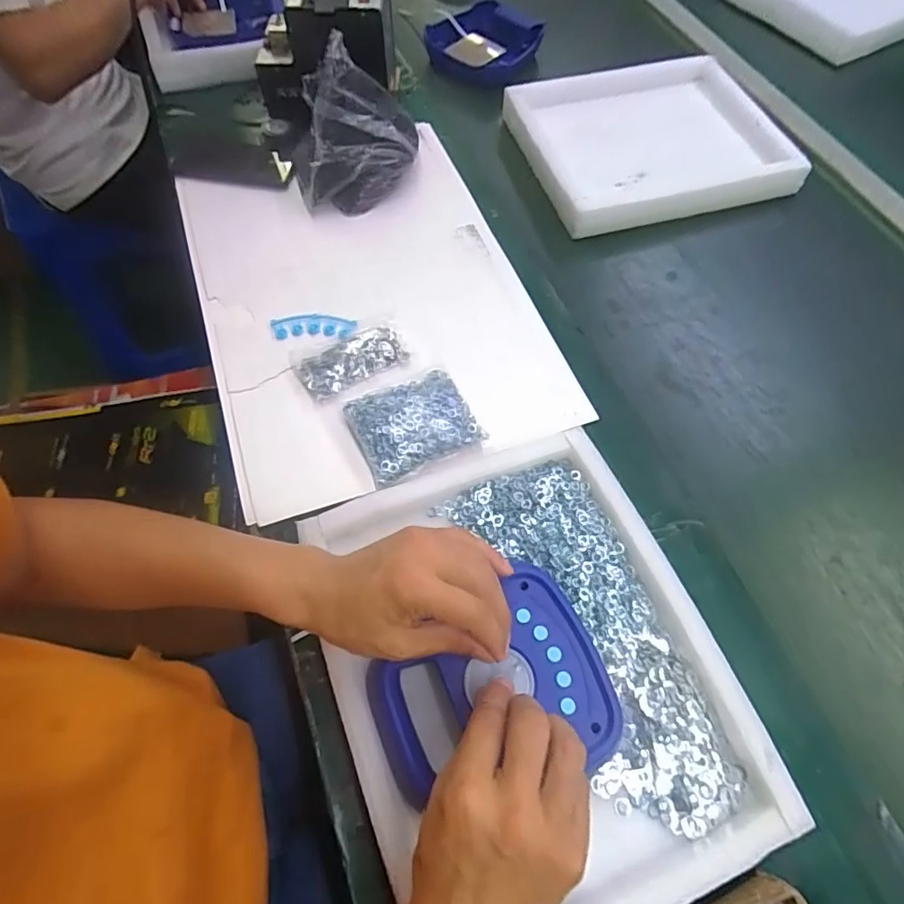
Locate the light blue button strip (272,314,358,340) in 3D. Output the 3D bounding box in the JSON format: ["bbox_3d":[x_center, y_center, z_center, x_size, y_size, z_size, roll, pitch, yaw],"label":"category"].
[{"bbox_3d":[-0.160,-0.146,0.616,0.094,0.009,0.032,0,63,-2],"label":"light blue button strip"}]

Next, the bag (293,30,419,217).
[{"bbox_3d":[-0.132,-0.412,0.679,0.162,0.139,0.151,3,63,0],"label":"bag"}]

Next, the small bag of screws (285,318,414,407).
[{"bbox_3d":[-0.107,-0.103,0.589,0.129,0.023,0.071,-24,66,-13],"label":"small bag of screws"}]

